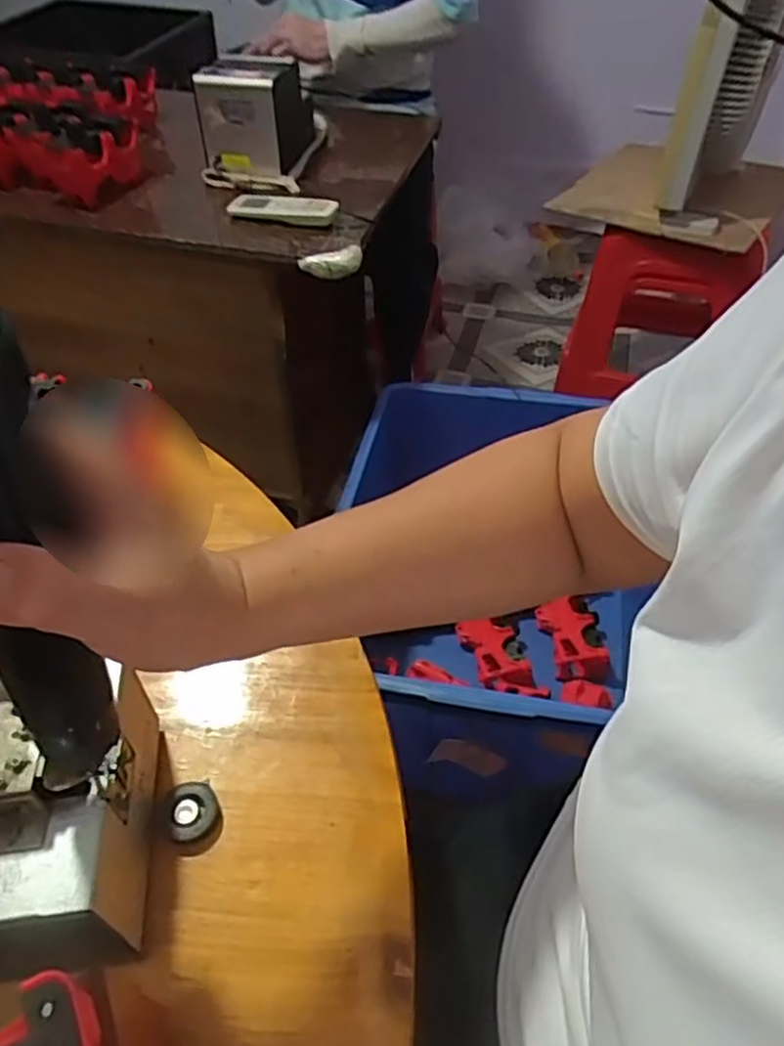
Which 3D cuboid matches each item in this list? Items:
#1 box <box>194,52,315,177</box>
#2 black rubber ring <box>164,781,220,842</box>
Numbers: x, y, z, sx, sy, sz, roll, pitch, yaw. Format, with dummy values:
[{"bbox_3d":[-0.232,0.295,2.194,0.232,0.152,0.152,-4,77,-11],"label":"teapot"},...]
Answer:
[{"bbox_3d":[-0.210,-0.612,1.090,0.135,0.160,0.122,8,49,7],"label":"box"},{"bbox_3d":[-0.106,0.154,0.385,0.028,0.006,0.030,0,48,0],"label":"black rubber ring"}]

